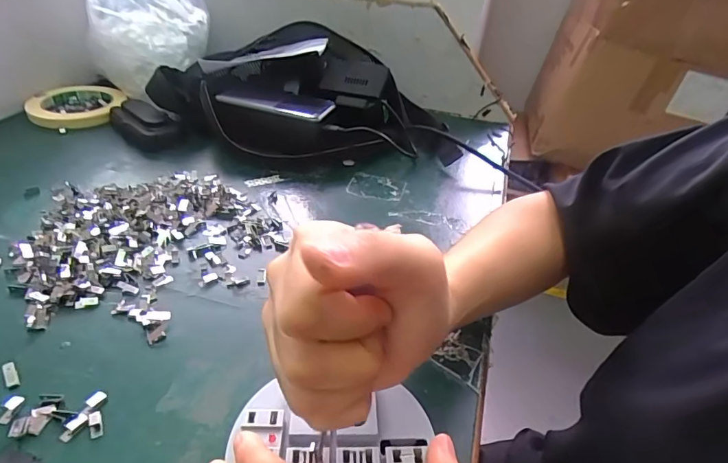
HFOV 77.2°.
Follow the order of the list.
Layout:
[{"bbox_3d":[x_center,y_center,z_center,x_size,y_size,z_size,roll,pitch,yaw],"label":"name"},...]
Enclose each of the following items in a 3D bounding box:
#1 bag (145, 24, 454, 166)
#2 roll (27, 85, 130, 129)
[{"bbox_3d":[-0.068,-0.158,0.531,0.333,0.093,0.193,3,36,-1],"label":"bag"},{"bbox_3d":[-0.352,-0.156,0.564,0.106,0.022,0.104,3,36,-2],"label":"roll"}]

